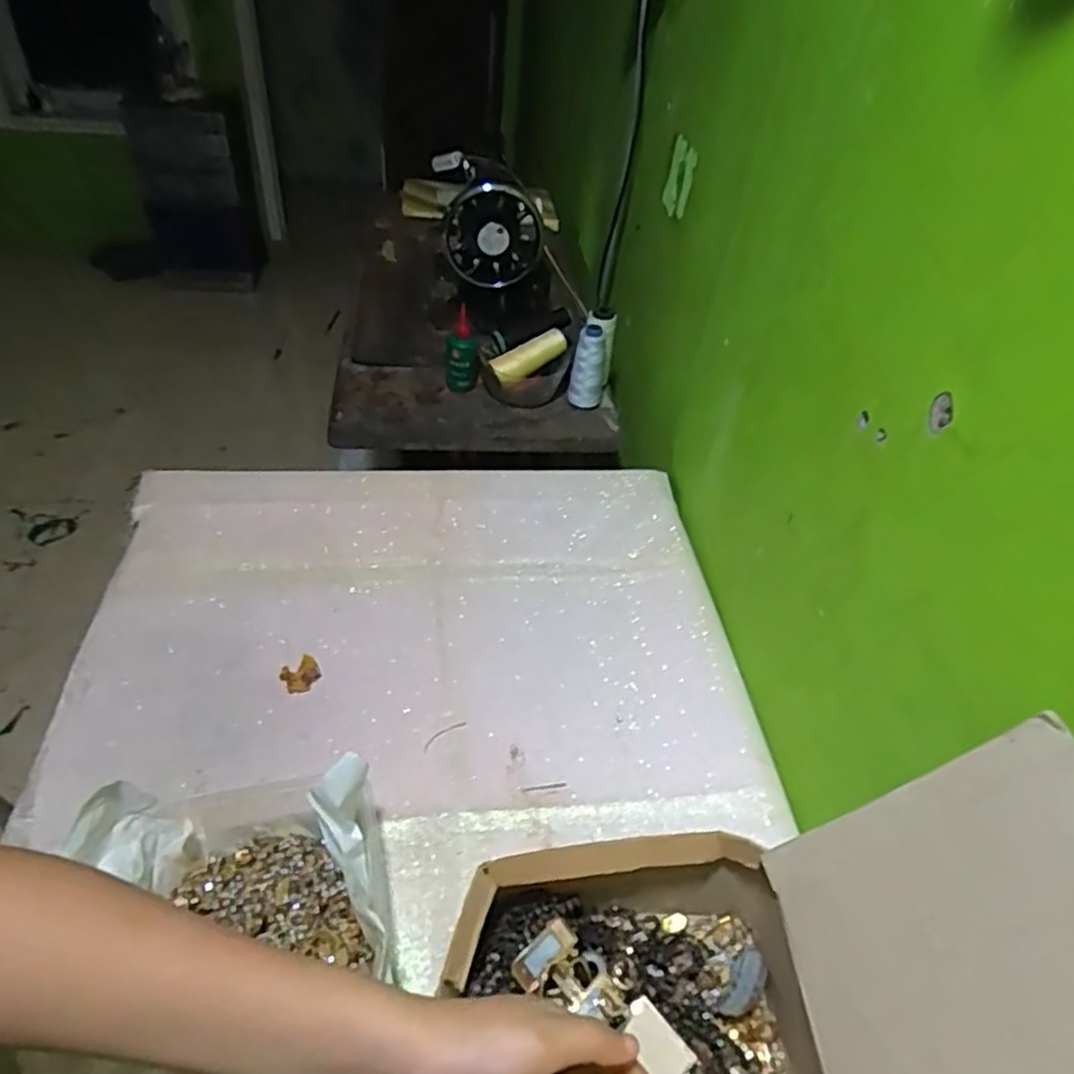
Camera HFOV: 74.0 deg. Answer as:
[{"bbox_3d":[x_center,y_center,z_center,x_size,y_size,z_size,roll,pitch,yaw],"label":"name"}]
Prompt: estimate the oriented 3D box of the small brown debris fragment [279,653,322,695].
[{"bbox_3d":[-0.216,0.126,0.653,0.033,0.004,0.034,-22,49,-27],"label":"small brown debris fragment"}]

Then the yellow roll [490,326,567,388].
[{"bbox_3d":[-0.010,-0.249,0.986,0.107,0.034,0.028,-30,49,-1],"label":"yellow roll"}]

